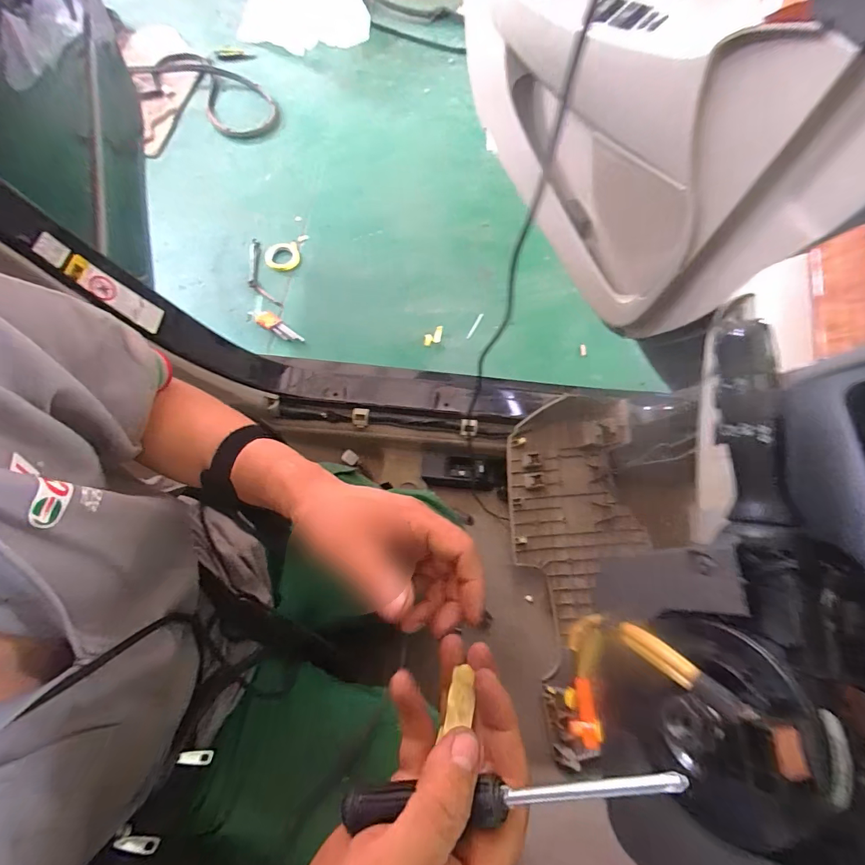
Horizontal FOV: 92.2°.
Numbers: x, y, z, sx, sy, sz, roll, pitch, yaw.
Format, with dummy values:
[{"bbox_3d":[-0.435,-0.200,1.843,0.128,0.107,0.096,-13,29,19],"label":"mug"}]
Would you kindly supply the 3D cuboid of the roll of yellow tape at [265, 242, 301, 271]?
[{"bbox_3d":[-0.482,-0.562,1.335,0.105,0.030,0.089,-5,70,-3],"label":"roll of yellow tape"}]

